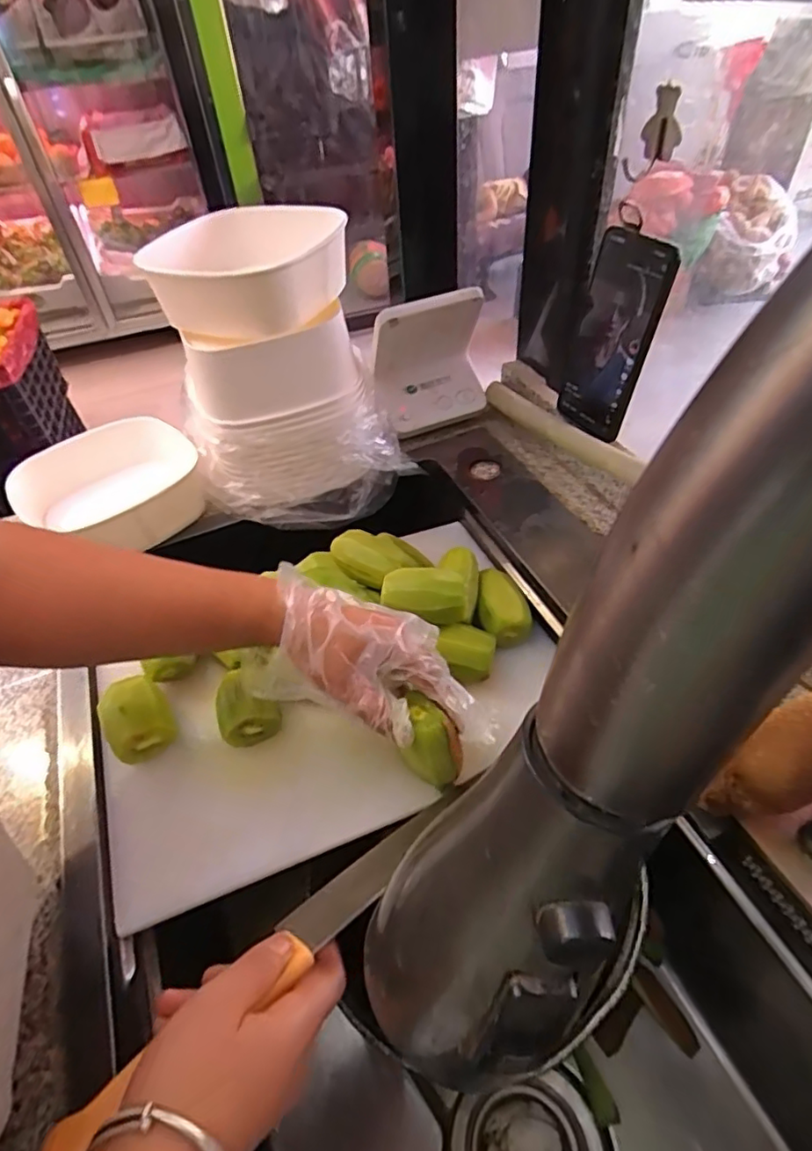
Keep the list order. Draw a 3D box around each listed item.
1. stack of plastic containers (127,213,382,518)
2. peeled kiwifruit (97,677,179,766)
[{"bbox_3d":[-0.130,-0.205,0.587,0.181,0.227,0.214,-11,46,-5],"label":"stack of plastic containers"},{"bbox_3d":[-0.193,0.110,0.433,0.045,0.050,0.055,-34,52,-24],"label":"peeled kiwifruit"}]

